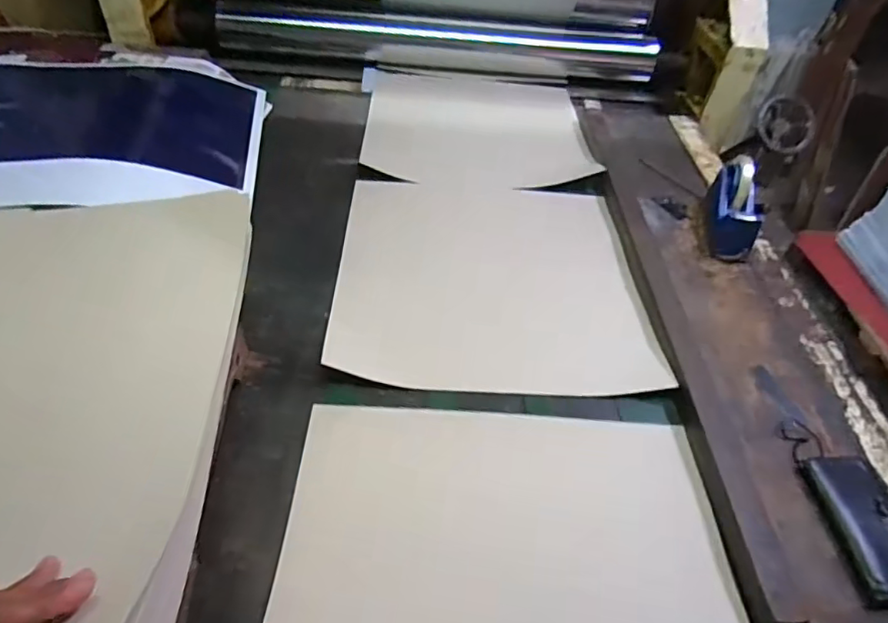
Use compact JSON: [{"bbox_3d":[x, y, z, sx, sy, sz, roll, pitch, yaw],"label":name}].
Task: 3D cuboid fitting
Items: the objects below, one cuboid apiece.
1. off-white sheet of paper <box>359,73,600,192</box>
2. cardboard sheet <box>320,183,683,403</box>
[{"bbox_3d":[0.065,-0.394,1.201,0.437,0.031,0.423,3,46,-4],"label":"off-white sheet of paper"},{"bbox_3d":[0.065,-0.071,0.880,0.431,0.061,0.466,4,46,-2],"label":"cardboard sheet"}]

